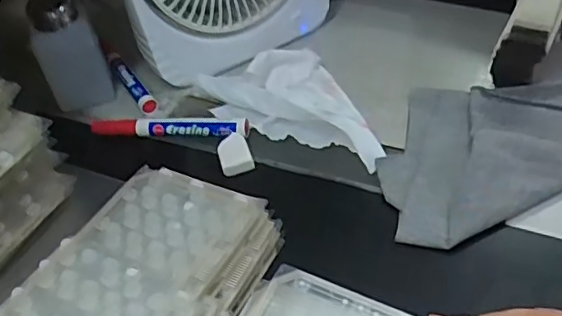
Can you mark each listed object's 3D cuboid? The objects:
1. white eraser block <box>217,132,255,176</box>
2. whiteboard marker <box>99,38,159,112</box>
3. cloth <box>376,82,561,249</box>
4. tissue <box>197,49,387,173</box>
[{"bbox_3d":[-0.038,-0.004,0.472,0.026,0.011,0.039,-16,43,-6],"label":"white eraser block"},{"bbox_3d":[-0.157,-0.086,0.576,0.015,0.015,0.136,-26,49,-21],"label":"whiteboard marker"},{"bbox_3d":[0.173,-0.006,0.425,0.188,0.018,0.167,0,42,13],"label":"cloth"},{"bbox_3d":[0.021,-0.053,0.496,0.172,0.030,0.089,22,52,30],"label":"tissue"}]

